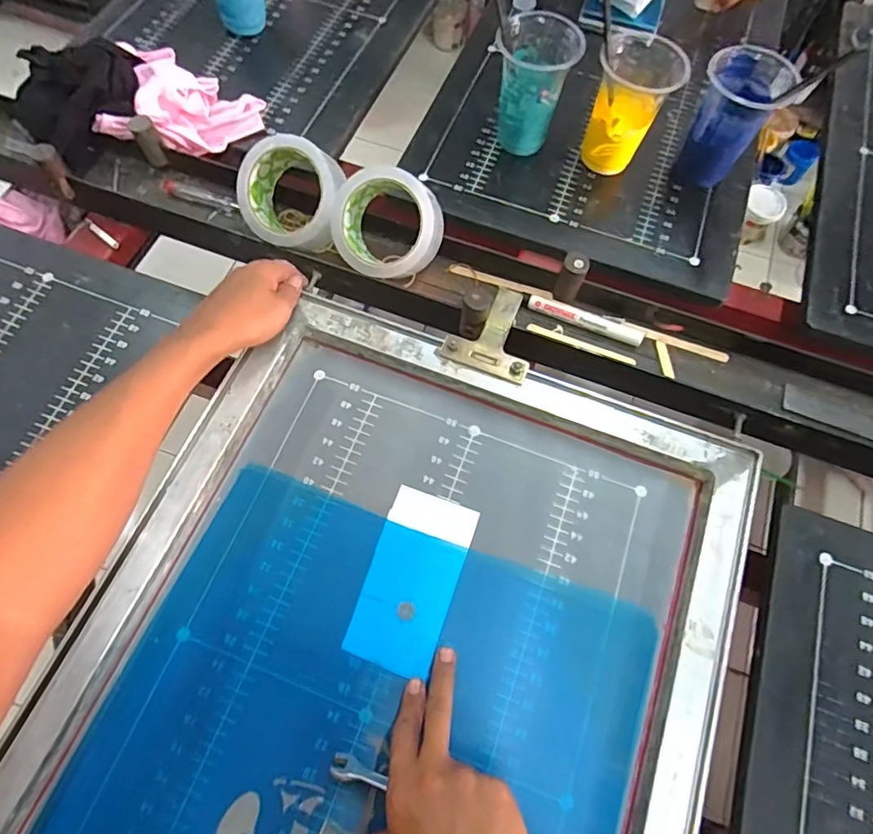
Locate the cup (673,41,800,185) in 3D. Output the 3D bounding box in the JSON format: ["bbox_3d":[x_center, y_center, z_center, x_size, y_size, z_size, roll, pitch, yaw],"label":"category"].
[{"bbox_3d":[0.321,-0.322,0.581,0.081,0.129,0.079,0,67,-1],"label":"cup"}]

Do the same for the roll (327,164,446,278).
[{"bbox_3d":[-0.047,-0.186,0.520,0.100,0.055,0.099,16,101,7],"label":"roll"}]

